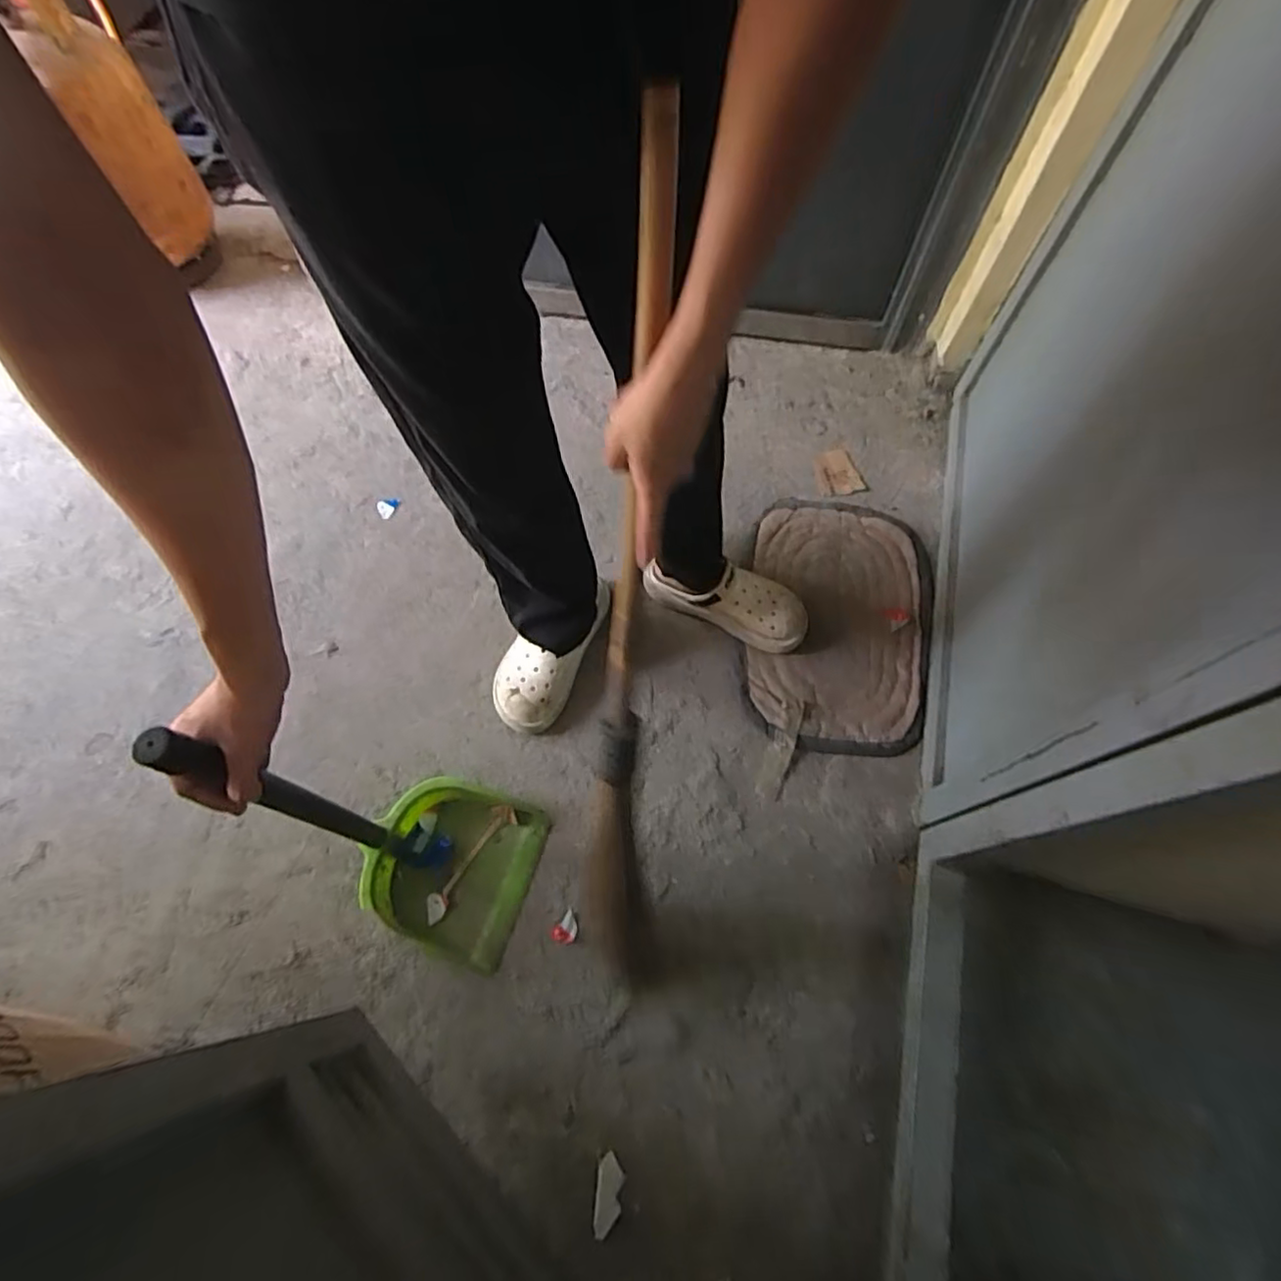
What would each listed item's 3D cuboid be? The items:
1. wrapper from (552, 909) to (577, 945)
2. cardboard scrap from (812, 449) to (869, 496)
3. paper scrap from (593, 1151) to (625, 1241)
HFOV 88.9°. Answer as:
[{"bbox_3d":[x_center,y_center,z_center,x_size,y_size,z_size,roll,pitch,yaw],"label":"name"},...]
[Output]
[{"bbox_3d":[-0.106,0.416,0.940,0.032,0.012,0.044,37,70,15],"label":"wrapper"},{"bbox_3d":[0.385,-0.332,1.292,0.091,0.004,0.106,-13,66,-7],"label":"cardboard scrap"},{"bbox_3d":[-0.040,0.685,0.808,0.031,0.005,0.080,6,51,2],"label":"paper scrap"}]

